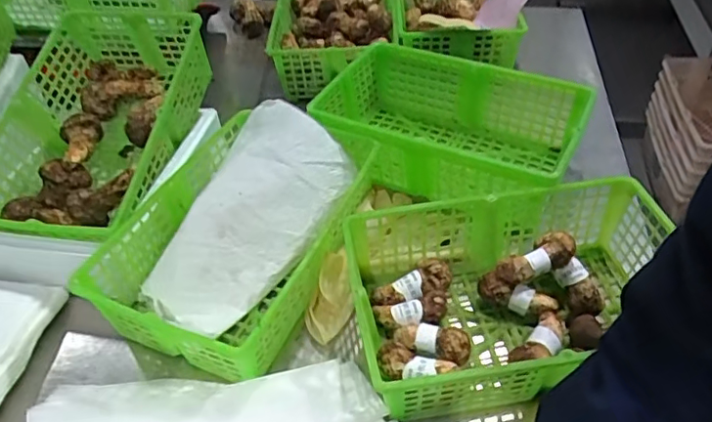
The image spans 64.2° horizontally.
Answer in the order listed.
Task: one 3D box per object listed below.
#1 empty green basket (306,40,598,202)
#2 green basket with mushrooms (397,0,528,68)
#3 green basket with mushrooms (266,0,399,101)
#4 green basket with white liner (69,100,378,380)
[{"bbox_3d":[0.127,-0.113,0.799,0.338,0.119,0.225,16,47,19],"label":"empty green basket"},{"bbox_3d":[0.181,-0.384,1.080,0.227,0.095,0.379,2,44,6],"label":"green basket with mushrooms"},{"bbox_3d":[-0.035,-0.350,1.052,0.215,0.102,0.379,-2,44,1],"label":"green basket with mushrooms"},{"bbox_3d":[-0.133,0.024,0.690,0.226,0.106,0.348,16,47,18],"label":"green basket with white liner"}]

